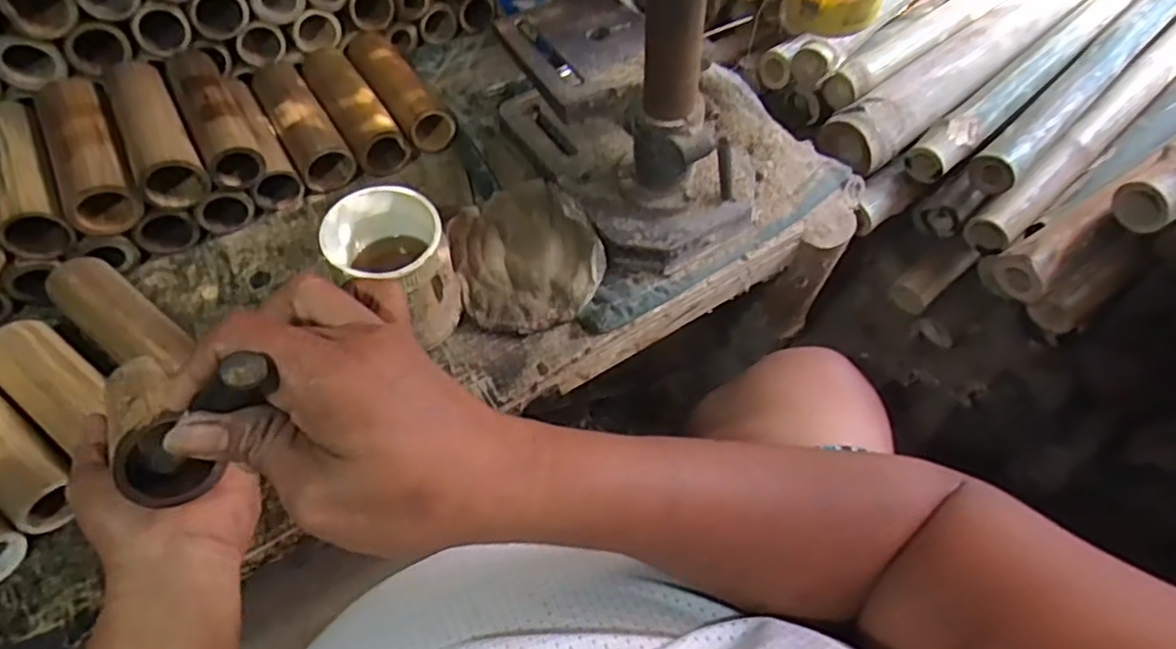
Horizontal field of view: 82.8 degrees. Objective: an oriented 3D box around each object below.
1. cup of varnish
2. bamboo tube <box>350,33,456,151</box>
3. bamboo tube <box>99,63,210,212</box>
[{"bbox_3d":[-0.165,-0.048,0.584,0.098,0.110,0.092,0,58,0],"label":"cup of varnish"},{"bbox_3d":[-0.215,-0.275,0.764,0.065,0.058,0.183,-28,63,-16],"label":"bamboo tube"},{"bbox_3d":[-0.427,-0.192,0.656,0.059,0.056,0.179,-27,62,-15],"label":"bamboo tube"}]

